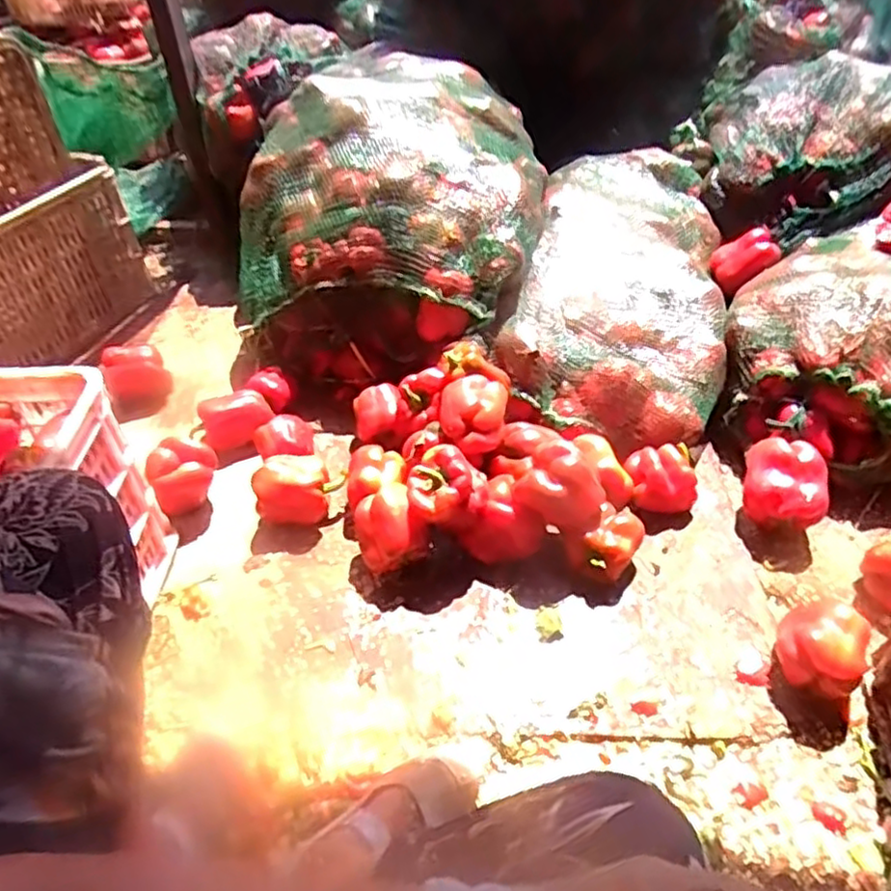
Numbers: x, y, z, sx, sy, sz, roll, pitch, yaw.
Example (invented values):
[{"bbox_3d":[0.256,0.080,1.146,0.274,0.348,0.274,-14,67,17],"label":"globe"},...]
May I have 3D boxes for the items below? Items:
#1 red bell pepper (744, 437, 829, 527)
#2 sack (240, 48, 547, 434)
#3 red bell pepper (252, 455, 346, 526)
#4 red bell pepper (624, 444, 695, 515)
[{"bbox_3d":[0.469,0.061,0.971,0.101,0.096,0.111,7,44,10],"label":"red bell pepper"},{"bbox_3d":[-0.078,-0.385,1.263,0.493,0.404,0.551,13,45,16],"label":"sack"},{"bbox_3d":[-0.214,0.065,1.000,0.086,0.085,0.114,32,53,32],"label":"red bell pepper"},{"bbox_3d":[0.309,0.052,1.003,0.089,0.078,0.088,-5,43,-3],"label":"red bell pepper"}]

